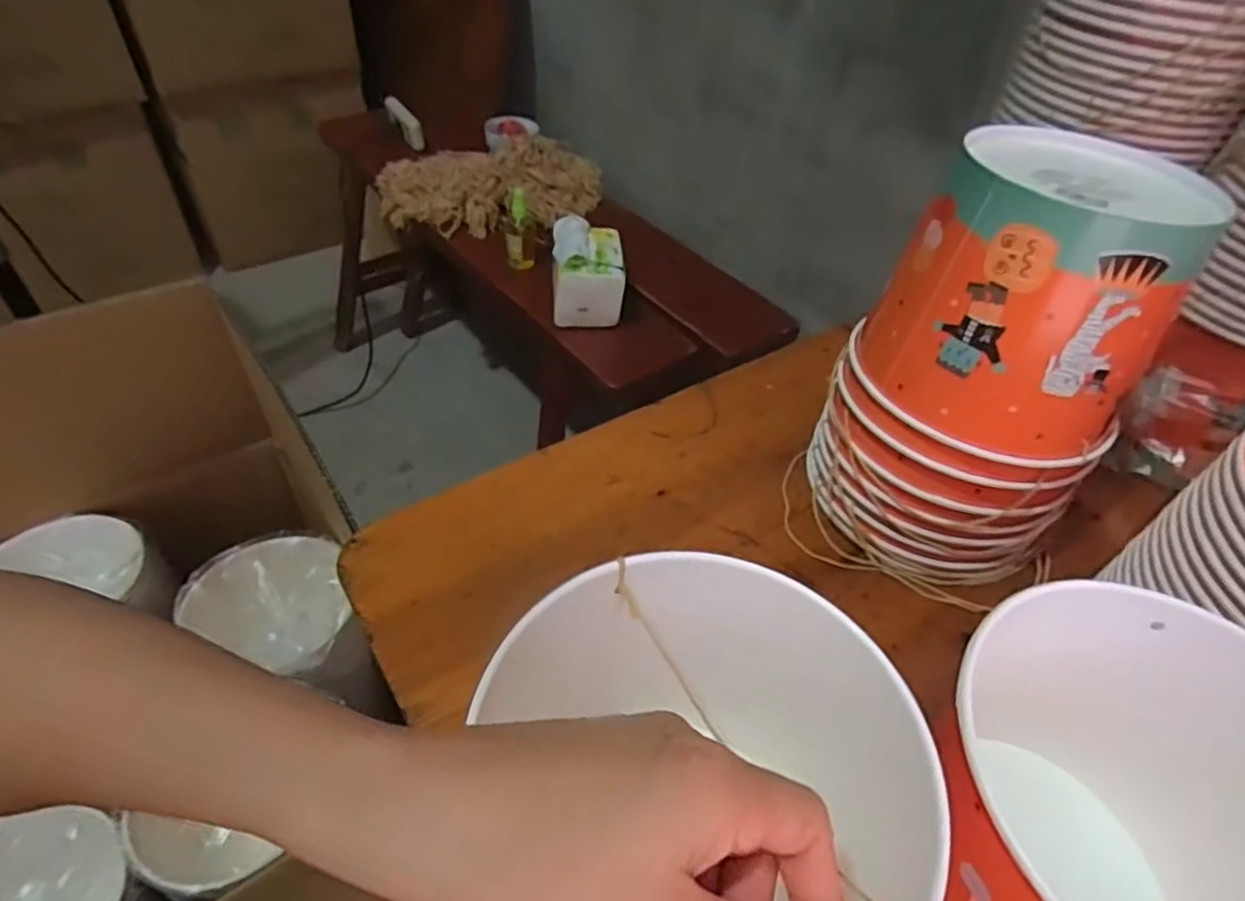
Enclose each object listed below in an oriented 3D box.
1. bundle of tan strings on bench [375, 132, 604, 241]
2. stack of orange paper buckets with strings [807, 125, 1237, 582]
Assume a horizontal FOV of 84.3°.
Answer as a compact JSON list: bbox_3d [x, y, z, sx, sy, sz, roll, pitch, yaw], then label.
[{"bbox_3d":[-0.217,-0.458,1.187,0.391,0.082,0.205,-9,48,-15],"label":"bundle of tan strings on bench"},{"bbox_3d":[0.224,-0.051,0.425,0.154,0.228,0.145,25,48,17],"label":"stack of orange paper buckets with strings"}]

